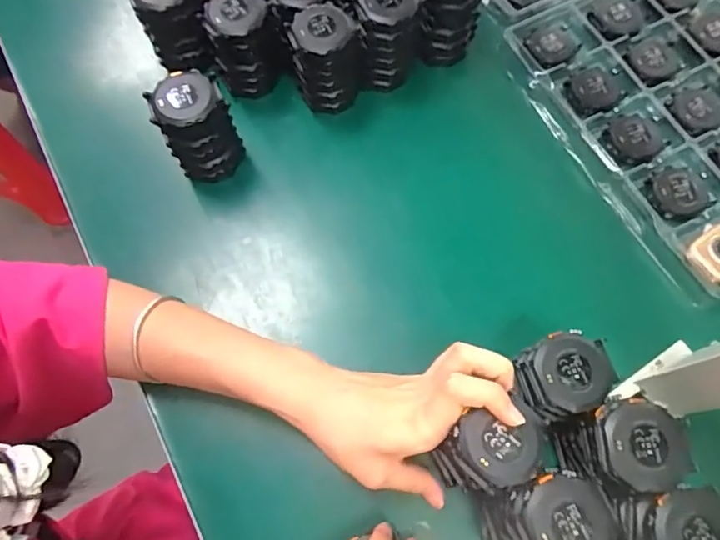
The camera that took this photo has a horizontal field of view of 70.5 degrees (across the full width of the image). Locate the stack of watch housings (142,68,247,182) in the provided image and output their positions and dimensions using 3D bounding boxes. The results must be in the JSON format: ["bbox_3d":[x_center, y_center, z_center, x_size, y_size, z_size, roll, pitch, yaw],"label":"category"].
[{"bbox_3d":[-0.130,-0.114,0.413,0.055,0.078,0.049,-31,72,-10],"label":"stack of watch housings"}]

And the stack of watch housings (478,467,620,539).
[{"bbox_3d":[0.108,0.146,0.297,0.063,0.052,0.049,-8,70,-2],"label":"stack of watch housings"}]

